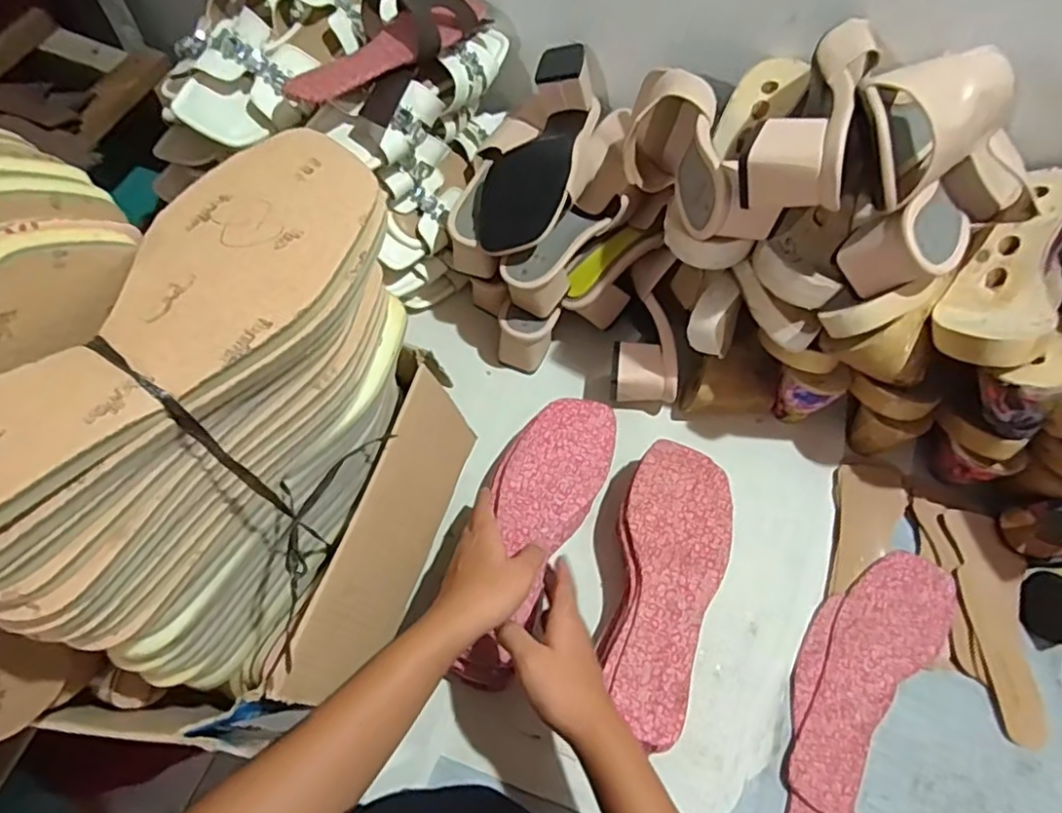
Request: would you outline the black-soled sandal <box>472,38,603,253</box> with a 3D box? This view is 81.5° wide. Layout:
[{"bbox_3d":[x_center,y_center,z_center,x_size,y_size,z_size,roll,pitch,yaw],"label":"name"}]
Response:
[{"bbox_3d":[0.010,-0.248,0.619,0.102,0.075,0.244,-1,68,25],"label":"black-soled sandal"}]

